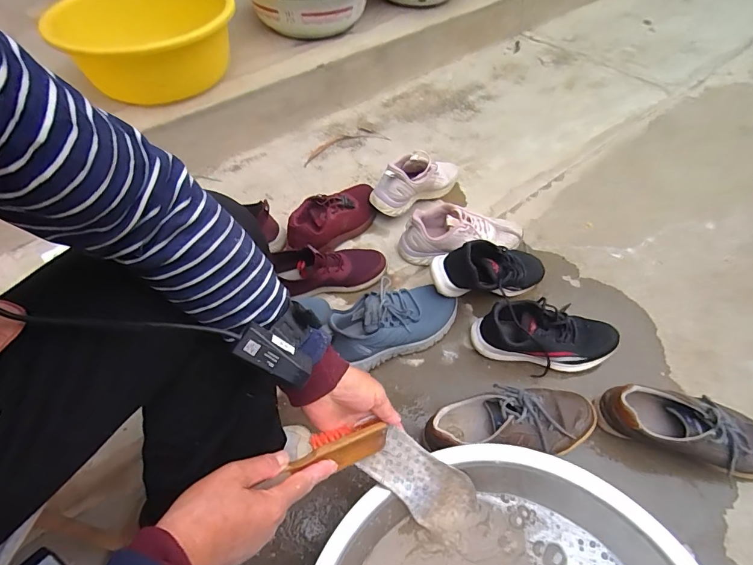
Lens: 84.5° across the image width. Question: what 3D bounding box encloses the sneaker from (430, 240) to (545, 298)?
[{"bbox_3d":[0.222,-0.025,0.784,0.245,0.093,0.112,-1,50,-26],"label":"sneaker"}]

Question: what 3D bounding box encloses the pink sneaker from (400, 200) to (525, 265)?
[{"bbox_3d":[0.177,-0.098,0.862,0.255,0.094,0.099,1,52,1],"label":"pink sneaker"}]

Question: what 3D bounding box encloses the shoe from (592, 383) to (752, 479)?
[{"bbox_3d":[0.480,0.221,0.633,0.260,0.079,0.108,7,53,6],"label":"shoe"}]

